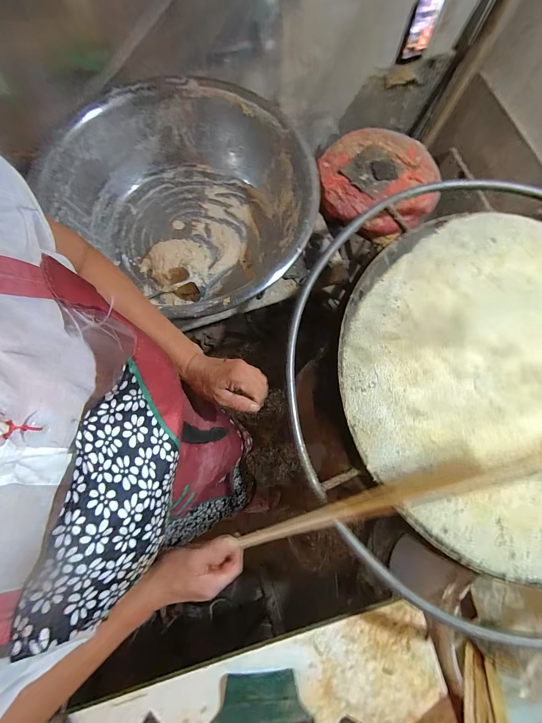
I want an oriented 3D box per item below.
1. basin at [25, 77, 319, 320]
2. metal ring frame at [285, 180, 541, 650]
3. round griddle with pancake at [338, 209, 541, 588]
[{"bbox_3d":[-0.176,-0.391,0.732,0.591,0.203,0.493,34,74,5],"label":"basin"},{"bbox_3d":[0.437,0.024,0.550,0.816,0.037,0.832,2,77,-2],"label":"metal ring frame"},{"bbox_3d":[0.419,0.022,0.522,0.573,0.046,0.600,1,75,-5],"label":"round griddle with pancake"}]

